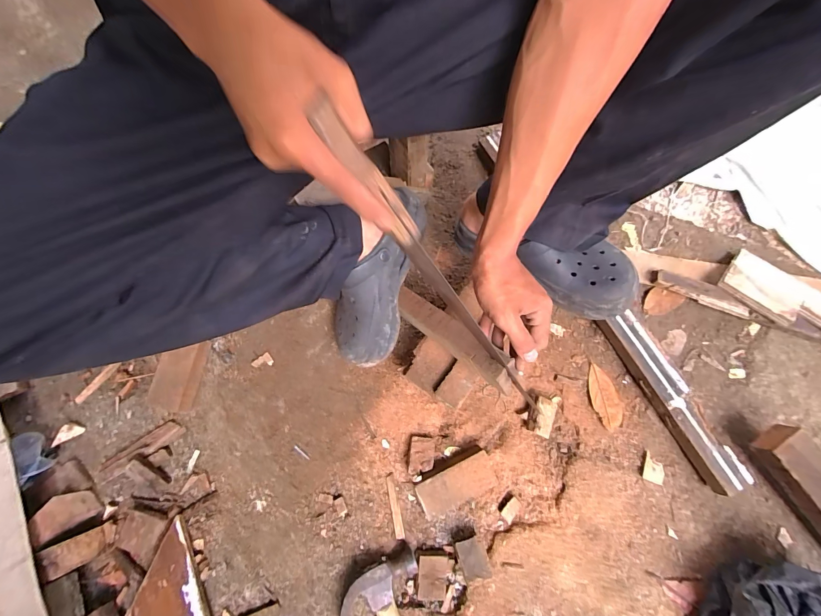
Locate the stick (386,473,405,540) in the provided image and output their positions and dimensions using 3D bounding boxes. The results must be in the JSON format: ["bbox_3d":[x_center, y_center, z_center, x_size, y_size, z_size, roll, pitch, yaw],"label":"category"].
[{"bbox_3d":[-0.024,0.301,0.542,0.013,0.004,0.088,-13,73,-2],"label":"stick"}]

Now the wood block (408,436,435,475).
[{"bbox_3d":[0.017,0.229,0.557,0.037,0.025,0.052,6,73,4],"label":"wood block"}]

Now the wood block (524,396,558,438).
[{"bbox_3d":[0.209,0.173,0.575,0.039,0.028,0.057,24,75,9],"label":"wood block"}]

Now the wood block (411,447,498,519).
[{"bbox_3d":[0.069,0.264,0.543,0.117,0.033,0.060,-27,74,-7],"label":"wood block"}]

